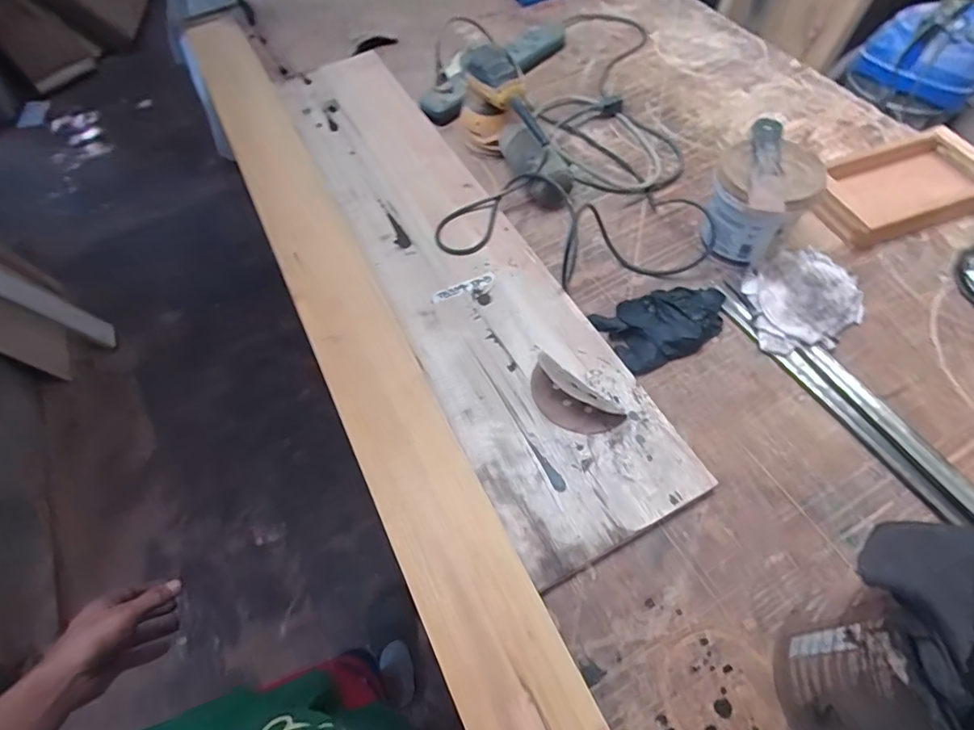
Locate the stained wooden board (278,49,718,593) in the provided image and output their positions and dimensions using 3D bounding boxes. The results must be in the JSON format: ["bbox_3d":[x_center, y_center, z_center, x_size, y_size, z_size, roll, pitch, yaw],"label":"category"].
[{"bbox_3d":[-0.078,-0.192,0.753,0.209,0.025,0.945,-25,61,-12],"label":"stained wooden board"}]

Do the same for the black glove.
[{"bbox_3d":[0.230,-0.059,0.661,0.163,0.034,0.100,-22,60,-11],"label":"black glove"}]

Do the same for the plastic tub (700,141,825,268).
[{"bbox_3d":[0.345,-0.194,0.686,0.106,0.134,0.137,24,63,16],"label":"plastic tub"}]

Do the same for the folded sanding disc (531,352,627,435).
[{"bbox_3d":[0.091,0.033,0.589,0.058,0.040,0.121,-39,65,-20],"label":"folded sanding disc"}]

